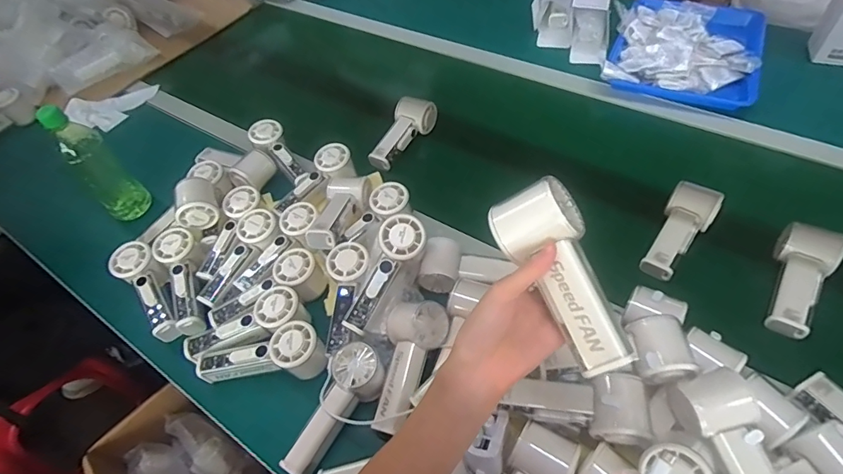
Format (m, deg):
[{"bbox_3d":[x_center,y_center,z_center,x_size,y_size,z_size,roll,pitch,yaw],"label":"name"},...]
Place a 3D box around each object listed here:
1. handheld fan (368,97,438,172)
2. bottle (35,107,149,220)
[{"bbox_3d":[-0.031,-0.182,0.818,0.063,0.047,0.153,16,55,18],"label":"handheld fan"},{"bbox_3d":[-0.505,-0.119,0.718,0.068,0.211,0.062,35,63,28],"label":"bottle"}]

